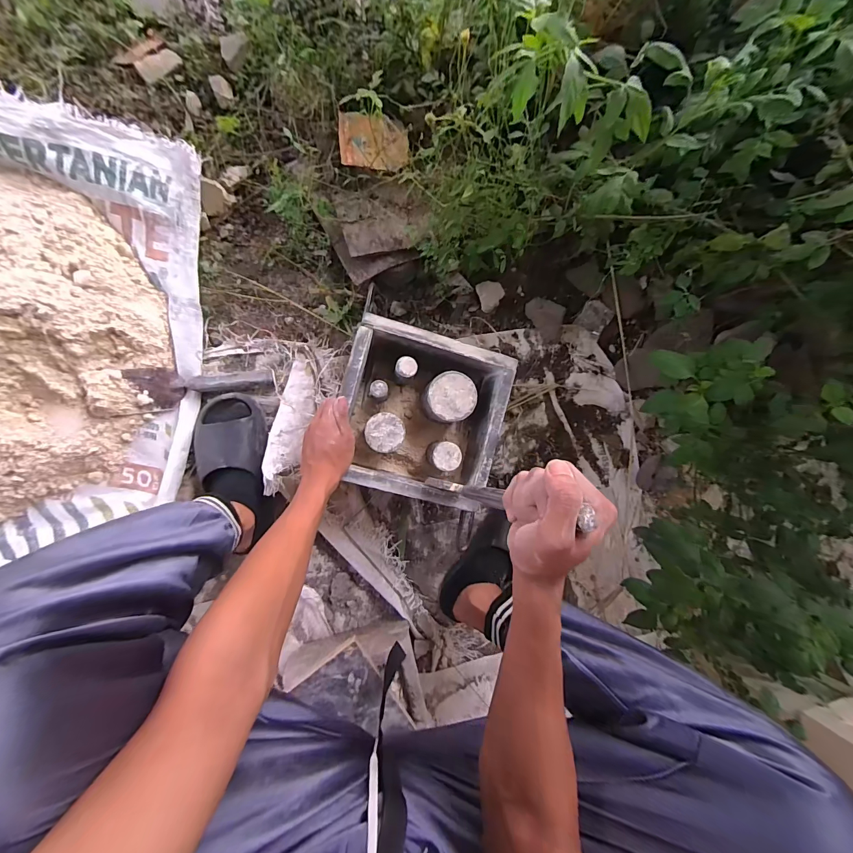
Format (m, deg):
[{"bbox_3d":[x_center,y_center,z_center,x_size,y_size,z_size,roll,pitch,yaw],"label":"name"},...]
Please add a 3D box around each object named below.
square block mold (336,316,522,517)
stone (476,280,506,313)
[{"bbox_3d":[-0.013,-0.017,0.577,0.235,0.095,0.236,16,87,-9],"label":"square block mold"},{"bbox_3d":[0.120,-0.243,0.672,0.047,0.019,0.054,-20,93,-9],"label":"stone"}]

